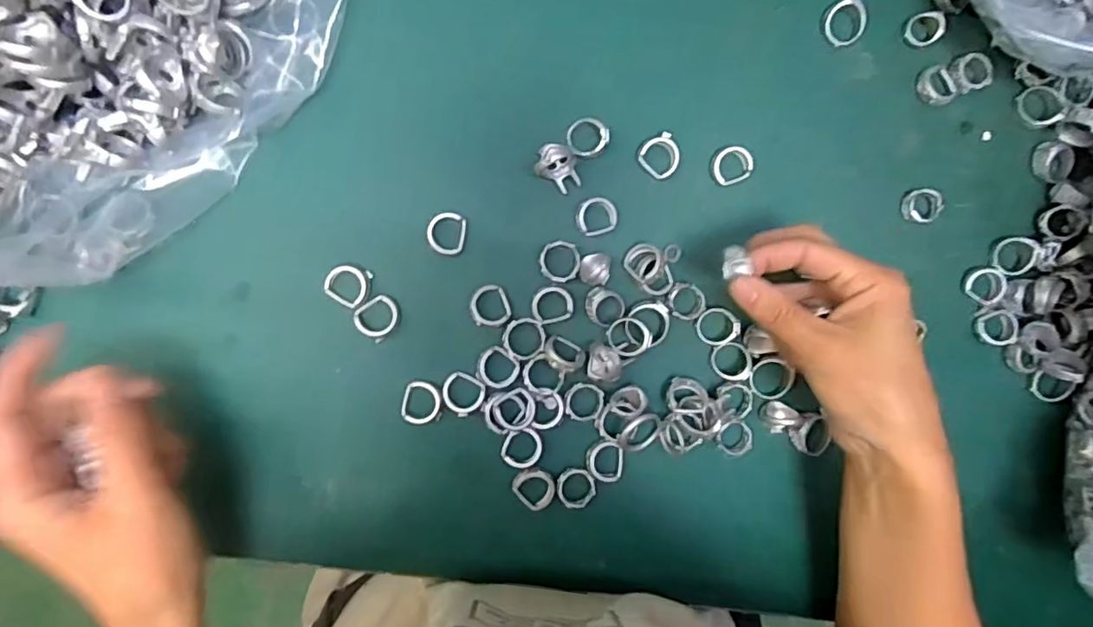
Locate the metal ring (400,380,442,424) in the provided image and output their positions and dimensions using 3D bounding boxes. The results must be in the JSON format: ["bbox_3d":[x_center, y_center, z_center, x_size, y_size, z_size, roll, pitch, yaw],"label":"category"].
[{"bbox_3d":[-0.070,0.051,0.340,0.022,0.008,0.024,8,90,-6],"label":"metal ring"}]

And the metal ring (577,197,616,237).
[{"bbox_3d":[0.030,-0.057,0.350,0.024,0.007,0.021,-8,92,-6],"label":"metal ring"}]

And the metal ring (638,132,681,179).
[{"bbox_3d":[0.068,-0.094,0.353,0.023,0.007,0.023,0,91,-6],"label":"metal ring"}]

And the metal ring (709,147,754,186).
[{"bbox_3d":[0.112,-0.089,0.359,0.026,0.006,0.022,-17,93,-5],"label":"metal ring"}]

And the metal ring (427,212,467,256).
[{"bbox_3d":[-0.057,-0.046,0.341,0.022,0.004,0.024,9,99,-17],"label":"metal ring"}]

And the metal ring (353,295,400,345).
[{"bbox_3d":[-0.095,0.003,0.338,0.023,0.008,0.021,-37,89,-11],"label":"metal ring"}]

